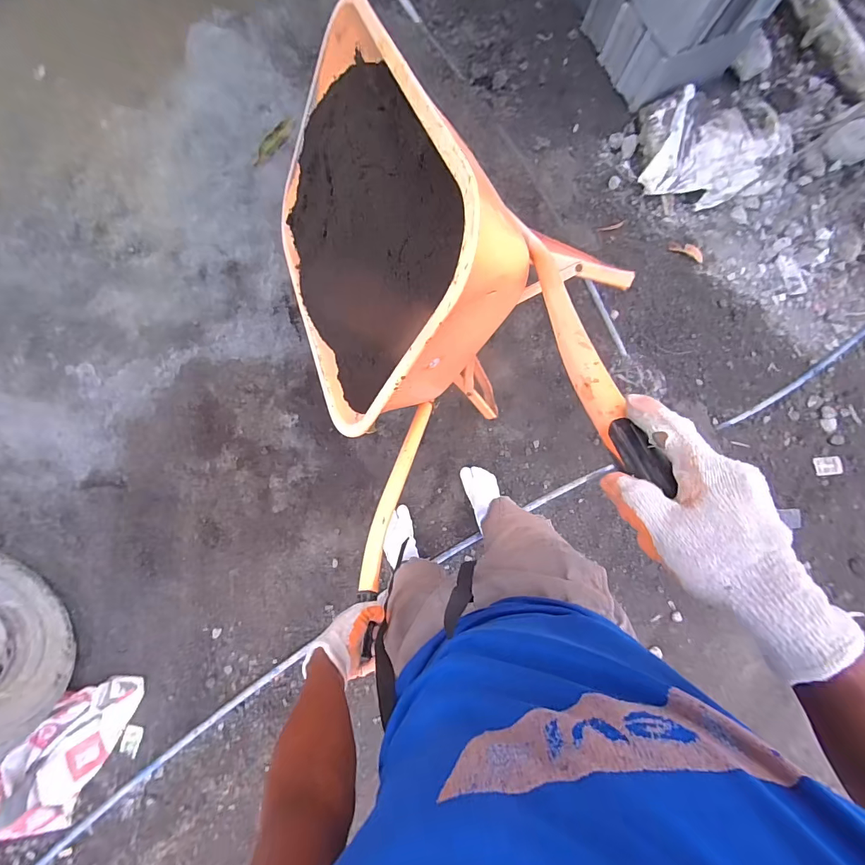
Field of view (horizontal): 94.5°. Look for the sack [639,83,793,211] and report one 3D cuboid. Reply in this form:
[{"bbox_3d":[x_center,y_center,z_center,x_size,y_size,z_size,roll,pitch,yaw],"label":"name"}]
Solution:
[{"bbox_3d":[0.964,-0.989,1.379,0.468,0.167,0.378,7,86,-4],"label":"sack"}]

